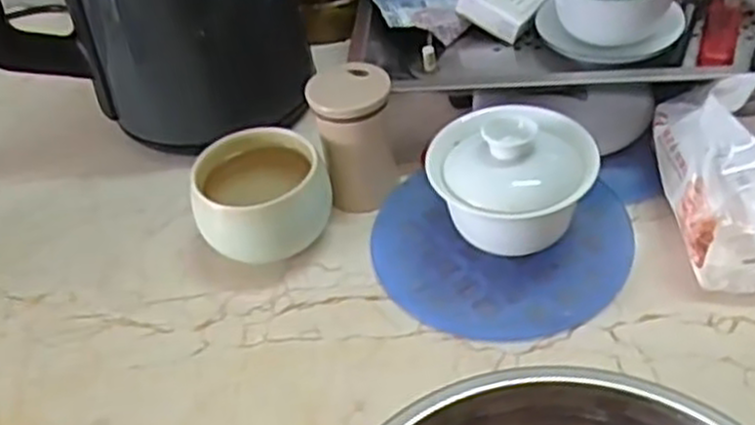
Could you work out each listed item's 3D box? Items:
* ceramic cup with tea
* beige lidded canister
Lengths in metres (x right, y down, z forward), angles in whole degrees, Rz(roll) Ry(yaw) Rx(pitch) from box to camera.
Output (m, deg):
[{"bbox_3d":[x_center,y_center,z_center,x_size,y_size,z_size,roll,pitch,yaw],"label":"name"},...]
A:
[{"bbox_3d":[-0.069,-0.004,0.477,0.078,0.067,0.067,-20,43,-14],"label":"ceramic cup with tea"},{"bbox_3d":[-0.013,-0.048,0.498,0.048,0.082,0.046,-13,42,-5],"label":"beige lidded canister"}]

